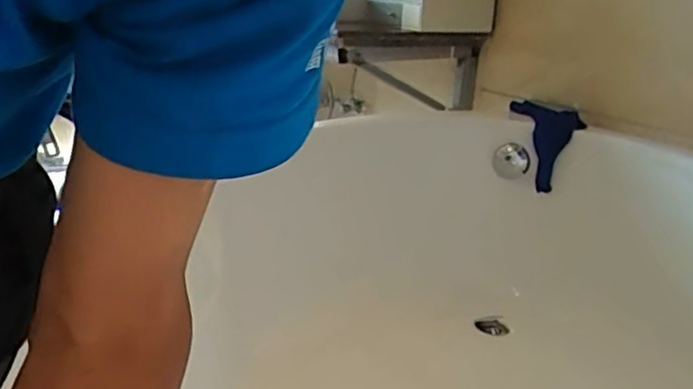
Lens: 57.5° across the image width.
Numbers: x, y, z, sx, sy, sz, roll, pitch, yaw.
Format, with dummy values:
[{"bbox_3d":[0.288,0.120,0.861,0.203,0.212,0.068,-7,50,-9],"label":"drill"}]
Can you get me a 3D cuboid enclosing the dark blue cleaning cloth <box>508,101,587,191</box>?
[{"bbox_3d":[0.365,-0.091,1.198,0.032,0.155,0.205,-2,19,-13],"label":"dark blue cleaning cloth"}]

